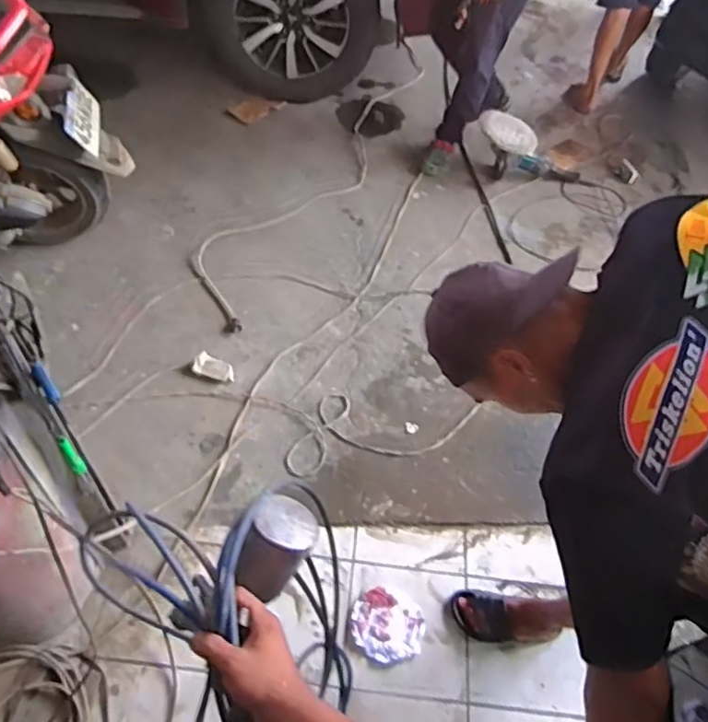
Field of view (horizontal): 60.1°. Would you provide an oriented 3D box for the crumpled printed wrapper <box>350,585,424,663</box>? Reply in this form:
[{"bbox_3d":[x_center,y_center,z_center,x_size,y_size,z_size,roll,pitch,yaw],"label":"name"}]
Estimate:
[{"bbox_3d":[0.086,0.681,1.574,0.181,0.022,0.167,18,53,8],"label":"crumpled printed wrapper"}]

